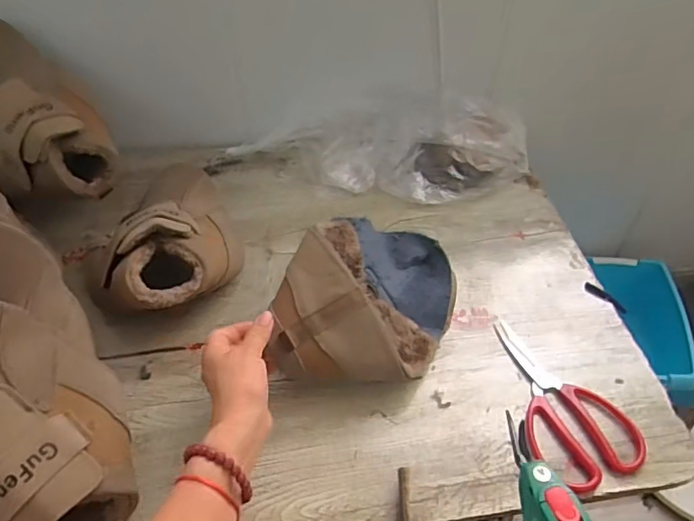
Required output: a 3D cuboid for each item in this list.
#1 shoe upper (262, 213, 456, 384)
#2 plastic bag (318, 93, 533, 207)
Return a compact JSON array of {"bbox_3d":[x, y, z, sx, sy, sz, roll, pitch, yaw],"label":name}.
[{"bbox_3d":[0.031,0.030,0.570,0.164,0.104,0.240,14,49,12],"label":"shoe upper"},{"bbox_3d":[0.114,-0.180,0.781,0.314,0.087,0.182,10,48,9],"label":"plastic bag"}]

